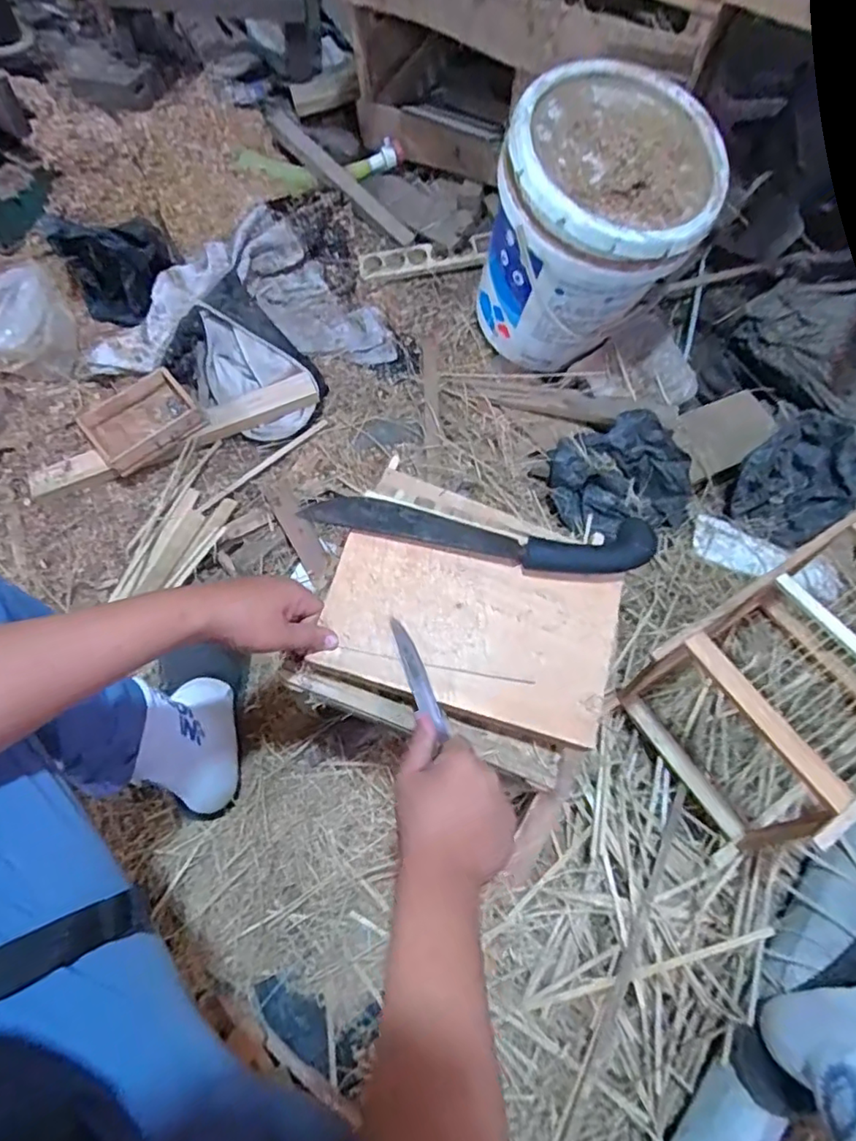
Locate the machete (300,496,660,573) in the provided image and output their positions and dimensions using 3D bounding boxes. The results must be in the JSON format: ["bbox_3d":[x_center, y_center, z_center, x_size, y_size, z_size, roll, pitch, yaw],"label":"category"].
[{"bbox_3d":[0.051,-0.040,0.595,0.350,0.029,0.057,8,66,0],"label":"machete"}]

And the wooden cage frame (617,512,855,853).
[{"bbox_3d":[0.431,0.142,0.707,0.333,0.257,0.235,-29,70,-16],"label":"wooden cage frame"}]

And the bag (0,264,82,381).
[{"bbox_3d":[-0.665,-0.398,0.942,0.155,0.076,0.201,-31,71,-17],"label":"bag"}]

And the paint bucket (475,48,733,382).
[{"bbox_3d":[0.257,-0.521,0.923,0.281,0.337,0.300,1,66,-3],"label":"paint bucket"}]

